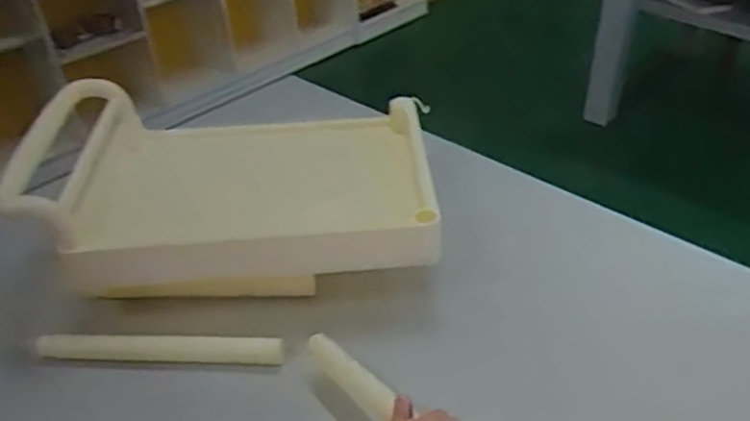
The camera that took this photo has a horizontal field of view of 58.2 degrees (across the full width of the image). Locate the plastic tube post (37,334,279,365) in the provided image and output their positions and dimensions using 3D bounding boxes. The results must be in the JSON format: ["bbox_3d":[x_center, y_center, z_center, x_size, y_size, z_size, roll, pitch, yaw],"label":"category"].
[{"bbox_3d":[-0.270,0.171,0.846,0.310,0.024,0.026,0,36,4],"label":"plastic tube post"}]

